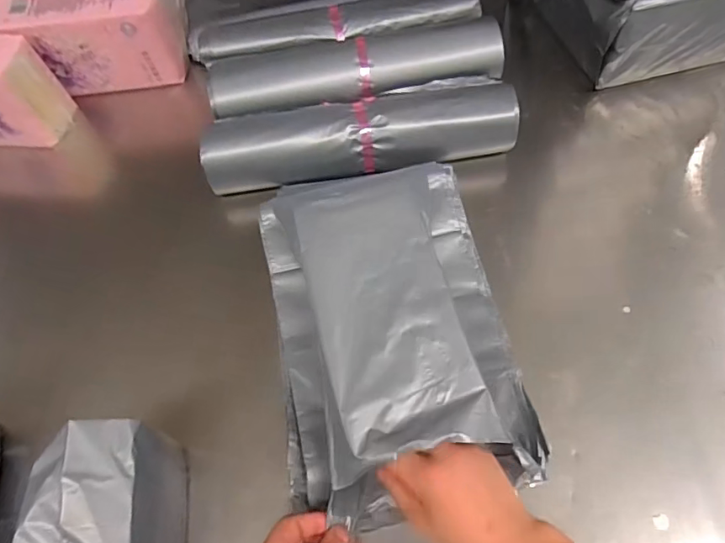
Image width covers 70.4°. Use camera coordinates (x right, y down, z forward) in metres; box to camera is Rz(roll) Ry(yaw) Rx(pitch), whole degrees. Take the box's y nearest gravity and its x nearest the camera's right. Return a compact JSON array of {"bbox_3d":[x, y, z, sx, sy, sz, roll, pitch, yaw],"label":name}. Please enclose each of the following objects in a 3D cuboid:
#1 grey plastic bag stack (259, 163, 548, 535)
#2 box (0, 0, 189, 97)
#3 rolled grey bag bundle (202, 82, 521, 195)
[{"bbox_3d":[0.021,0.039,0.532,0.231,0.098,0.368,-10,63,-2],"label":"grey plastic bag stack"},{"bbox_3d":[-0.406,-0.357,0.780,0.260,0.117,0.121,-6,63,0],"label":"box"},{"bbox_3d":[-0.006,-0.184,0.673,0.401,0.067,0.101,-9,63,-1],"label":"rolled grey bag bundle"}]

